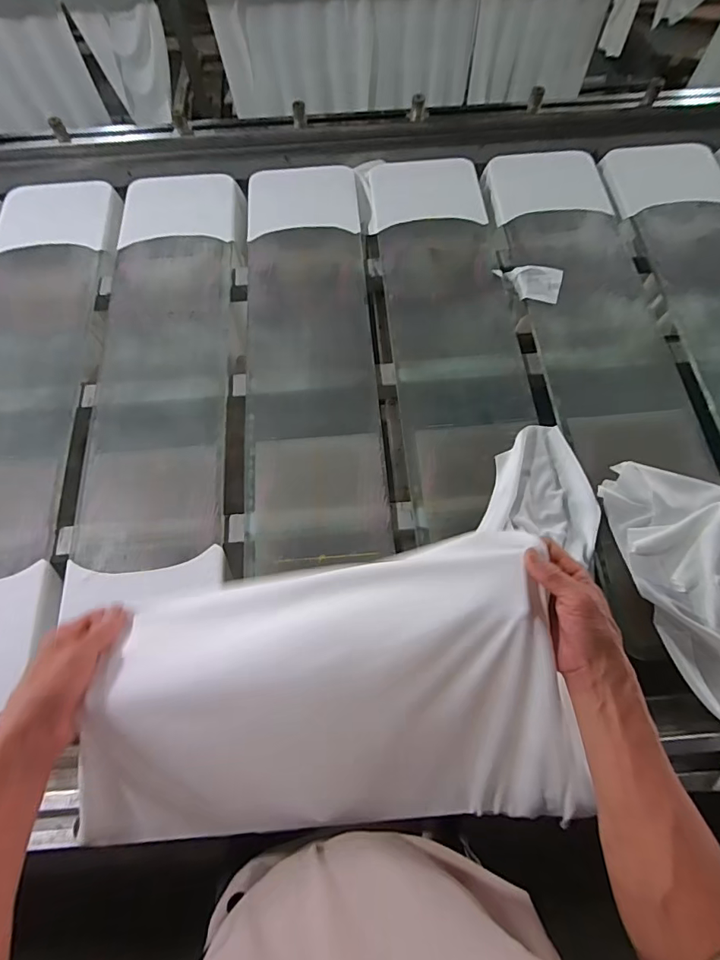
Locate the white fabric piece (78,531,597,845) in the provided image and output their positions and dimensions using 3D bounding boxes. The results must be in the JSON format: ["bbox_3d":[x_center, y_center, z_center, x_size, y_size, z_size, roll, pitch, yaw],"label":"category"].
[{"bbox_3d":[-0.029,0.209,0.430,0.444,0.156,0.240,-7,68,-2],"label":"white fabric piece"}]

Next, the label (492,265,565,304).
[{"bbox_3d":[0.279,-0.331,0.762,0.107,0.017,0.069,17,69,8],"label":"label"}]

